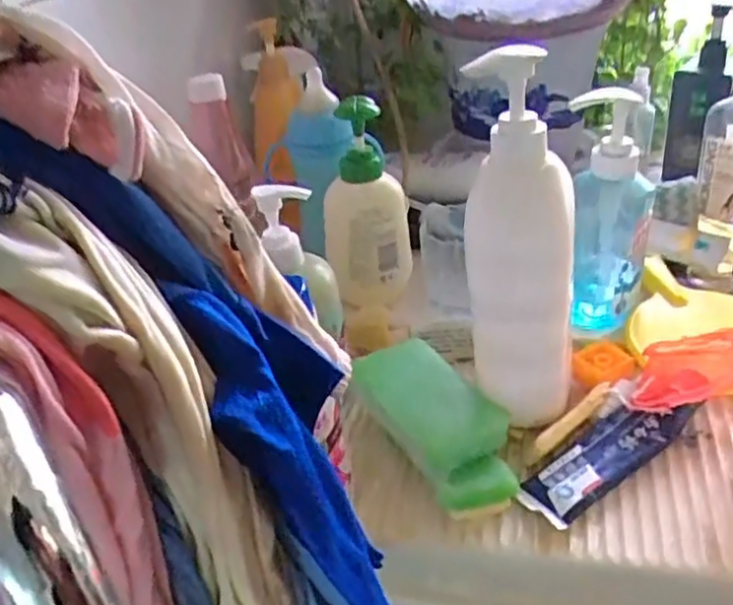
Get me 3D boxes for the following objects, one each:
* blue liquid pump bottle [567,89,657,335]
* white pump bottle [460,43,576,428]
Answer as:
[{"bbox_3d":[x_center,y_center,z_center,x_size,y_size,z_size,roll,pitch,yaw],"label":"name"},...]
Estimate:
[{"bbox_3d":[0.193,-0.068,0.560,0.070,0.196,0.058,10,36,23],"label":"blue liquid pump bottle"},{"bbox_3d":[0.099,-0.031,0.460,0.068,0.244,0.078,-2,33,4],"label":"white pump bottle"}]

